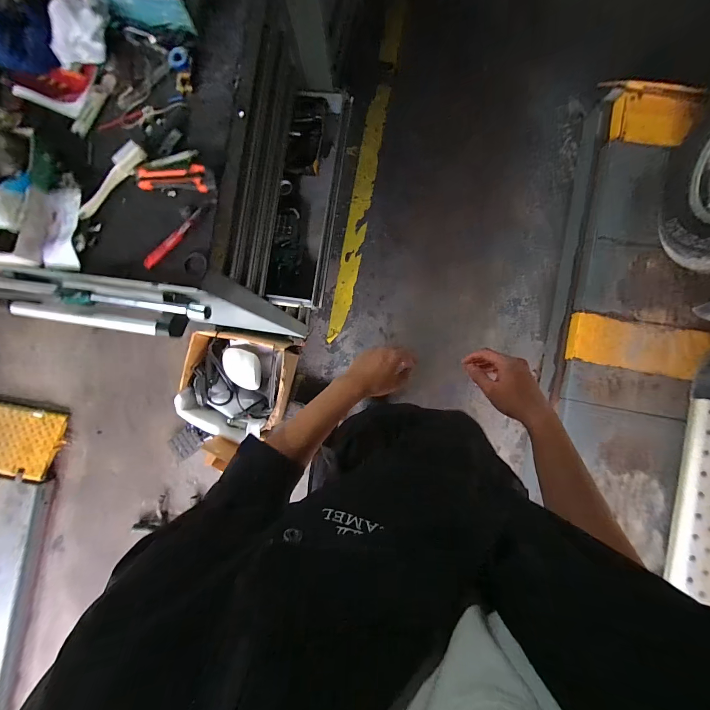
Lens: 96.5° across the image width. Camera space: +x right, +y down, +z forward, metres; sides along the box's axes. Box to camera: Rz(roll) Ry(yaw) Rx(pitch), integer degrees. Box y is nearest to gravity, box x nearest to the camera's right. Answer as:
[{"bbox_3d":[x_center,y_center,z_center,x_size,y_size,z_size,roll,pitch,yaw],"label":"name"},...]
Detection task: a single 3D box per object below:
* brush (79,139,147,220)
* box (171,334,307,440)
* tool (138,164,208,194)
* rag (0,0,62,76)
[{"bbox_3d":[-0.443,-0.314,0.568,0.163,0.027,0.031,-42,86,1],"label":"brush"},{"bbox_3d":[-0.522,0.137,1.441,0.463,0.246,0.440,8,88,4],"label":"box"},{"bbox_3d":[-0.326,-0.315,0.562,0.127,0.010,0.044,5,108,5],"label":"tool"},{"bbox_3d":[-0.581,-0.548,0.549,0.126,0.062,0.071,-15,86,3],"label":"rag"}]

